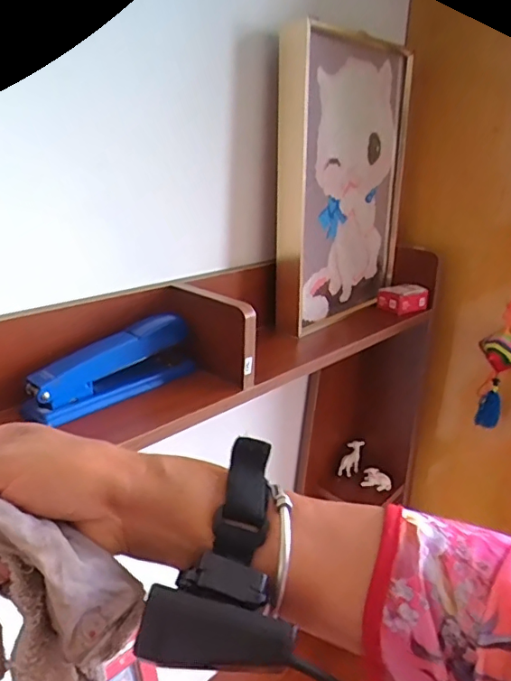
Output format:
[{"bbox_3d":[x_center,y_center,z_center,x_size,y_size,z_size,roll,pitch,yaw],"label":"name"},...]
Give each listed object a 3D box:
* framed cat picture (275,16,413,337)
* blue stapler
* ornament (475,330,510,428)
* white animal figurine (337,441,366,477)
[{"bbox_3d":[0.107,-0.182,0.617,0.035,0.303,0.224,21,27,39],"label":"framed cat picture"},{"bbox_3d":[-0.117,0.020,0.445,0.034,0.057,0.154,18,25,34],"label":"blue stapler"},{"bbox_3d":[0.321,0.056,0.692,0.064,0.136,0.045,10,22,18],"label":"ornament"},{"bbox_3d":[0.151,0.186,0.827,0.023,0.043,0.055,15,23,28],"label":"white animal figurine"}]

